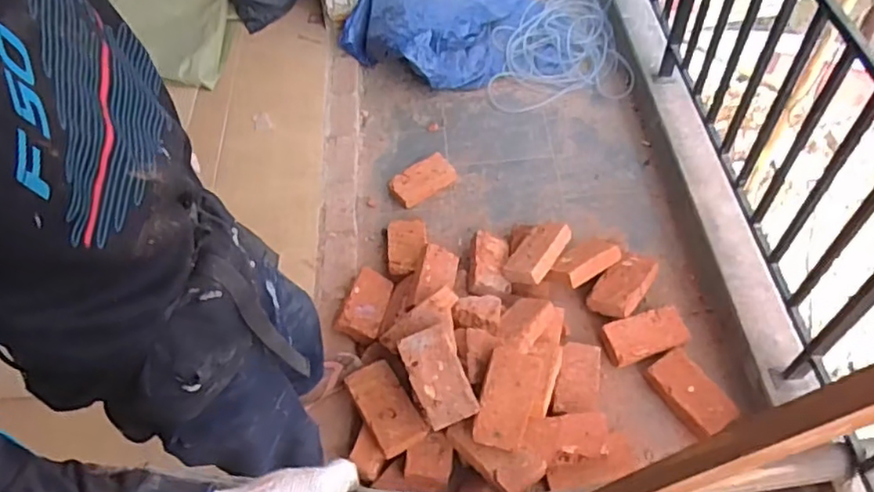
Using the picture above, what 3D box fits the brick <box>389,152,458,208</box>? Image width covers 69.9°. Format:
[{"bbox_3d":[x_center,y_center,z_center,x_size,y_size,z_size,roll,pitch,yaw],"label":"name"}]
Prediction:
[{"bbox_3d":[-0.042,-0.191,1.803,0.189,0.045,0.102,-30,58,-16],"label":"brick"}]

